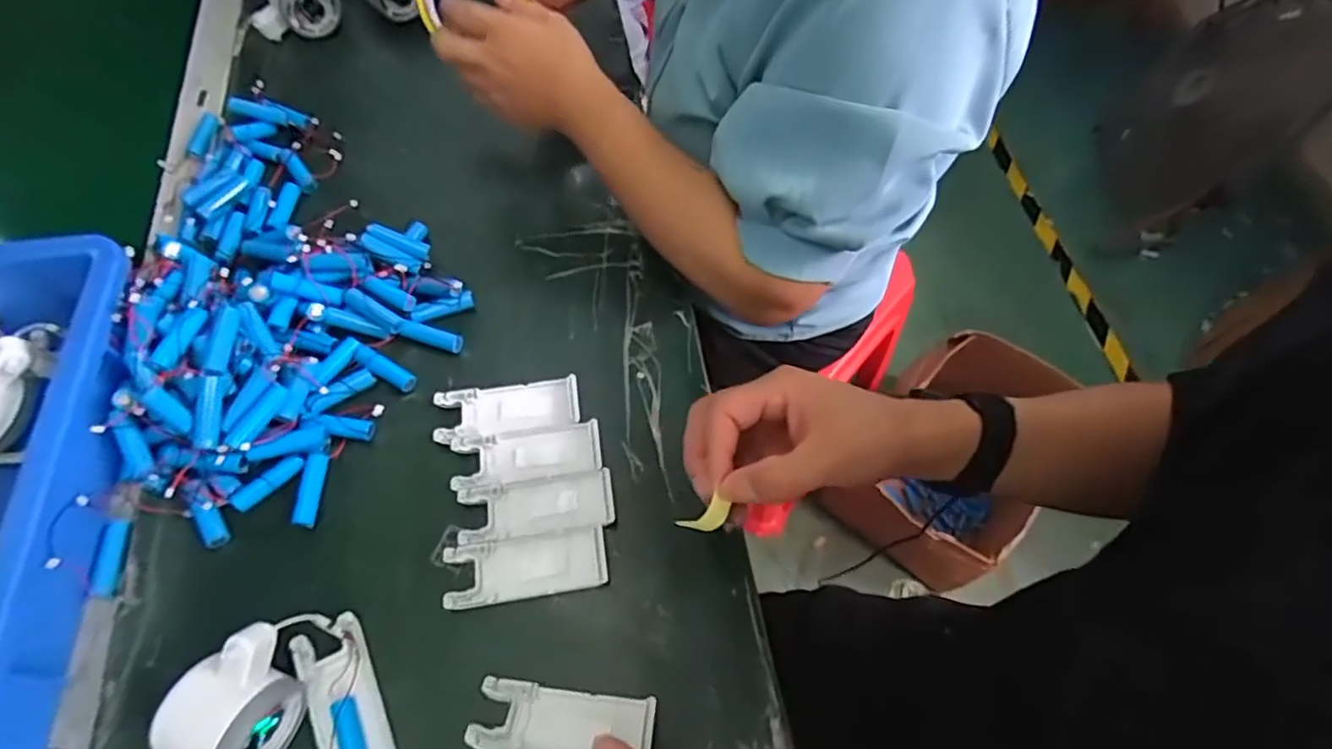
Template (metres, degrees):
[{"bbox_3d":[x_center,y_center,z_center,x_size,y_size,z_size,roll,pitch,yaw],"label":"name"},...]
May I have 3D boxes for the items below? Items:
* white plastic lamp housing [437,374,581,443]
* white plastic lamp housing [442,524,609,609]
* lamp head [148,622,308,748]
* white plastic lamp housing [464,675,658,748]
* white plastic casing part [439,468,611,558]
[{"bbox_3d":[-0.117,0.024,0.480,0.103,0.008,0.040,-7,63,-5],"label":"white plastic lamp housing"},{"bbox_3d":[-0.091,0.125,0.424,0.102,0.005,0.040,-7,63,-5],"label":"white plastic lamp housing"},{"bbox_3d":[-0.239,0.179,0.361,0.055,0.059,0.082,22,64,10],"label":"lamp head"},{"bbox_3d":[-0.060,0.204,0.382,0.104,0.017,0.040,4,64,-2],"label":"white plastic lamp housing"},{"bbox_3d":[-0.088,0.090,0.443,0.101,0.004,0.040,-7,63,-5],"label":"white plastic casing part"}]

